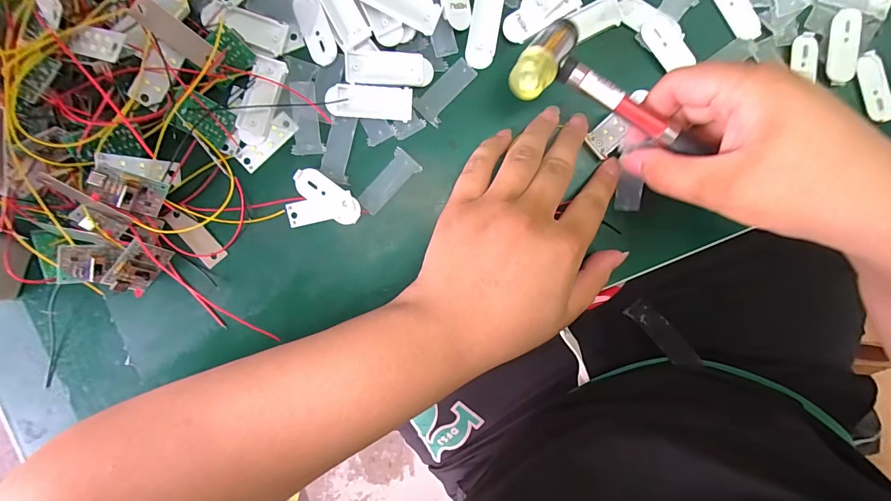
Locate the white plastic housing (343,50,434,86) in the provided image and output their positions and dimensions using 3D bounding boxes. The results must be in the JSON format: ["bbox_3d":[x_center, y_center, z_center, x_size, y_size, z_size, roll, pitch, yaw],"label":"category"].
[{"bbox_3d":[-0.037,-0.123,0.264,0.056,0.007,0.023,-3,93,-3],"label":"white plastic housing"}]

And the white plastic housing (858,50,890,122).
[{"bbox_3d":[0.314,-0.119,0.286,0.016,0.004,0.051,-20,93,-2],"label":"white plastic housing"}]

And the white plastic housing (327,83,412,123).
[{"bbox_3d":[-0.051,-0.101,0.267,0.056,0.007,0.021,4,92,-3],"label":"white plastic housing"}]

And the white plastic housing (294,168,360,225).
[{"bbox_3d":[-0.080,-0.037,0.270,0.049,0.004,0.020,37,90,-4],"label":"white plastic housing"}]

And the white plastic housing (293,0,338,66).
[{"bbox_3d":[-0.087,-0.150,0.262,0.019,0.004,0.050,-19,93,-2],"label":"white plastic housing"}]

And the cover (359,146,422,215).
[{"bbox_3d":[-0.040,-0.048,0.273,0.020,0.004,0.047,42,90,-4],"label":"cover"}]

